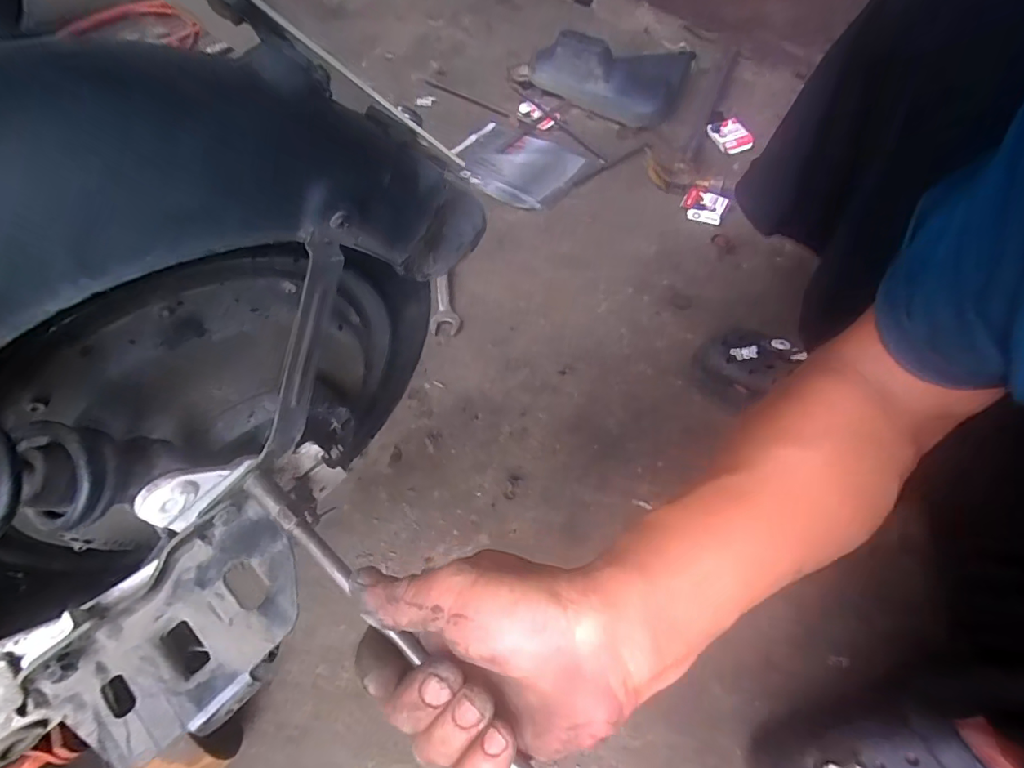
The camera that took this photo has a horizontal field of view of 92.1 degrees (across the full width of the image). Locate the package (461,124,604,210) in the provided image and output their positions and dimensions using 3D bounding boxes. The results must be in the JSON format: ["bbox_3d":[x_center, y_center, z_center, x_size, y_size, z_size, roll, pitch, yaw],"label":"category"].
[{"bbox_3d":[0.006,-0.370,0.837,0.219,0.023,0.161,33,62,20],"label":"package"}]

